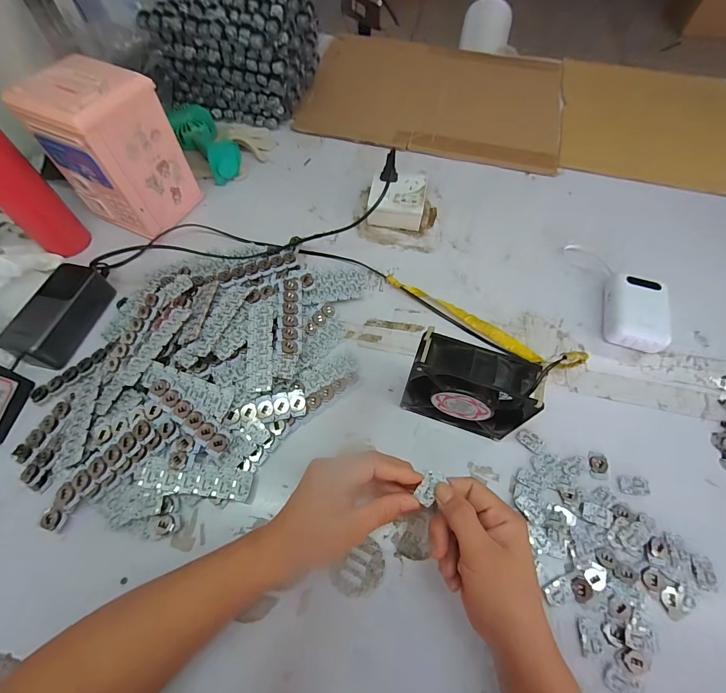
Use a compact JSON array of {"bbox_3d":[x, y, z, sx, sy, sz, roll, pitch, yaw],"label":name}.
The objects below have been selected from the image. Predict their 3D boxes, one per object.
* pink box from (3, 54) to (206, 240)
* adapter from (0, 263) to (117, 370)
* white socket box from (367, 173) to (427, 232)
[{"bbox_3d":[-0.345,-0.272,0.502,0.117,0.179,0.125,26,65,13],"label":"pink box"},{"bbox_3d":[-0.390,-0.044,0.451,0.056,0.044,0.131,12,63,6],"label":"adapter"},{"bbox_3d":[0.055,-0.236,0.571,0.087,0.046,0.092,9,62,4],"label":"white socket box"}]

